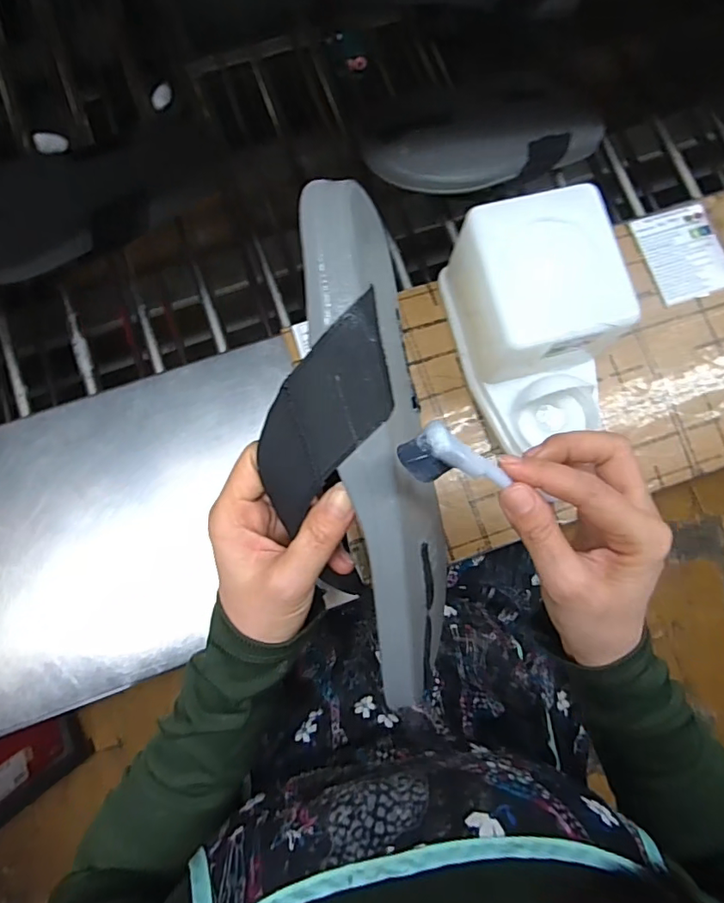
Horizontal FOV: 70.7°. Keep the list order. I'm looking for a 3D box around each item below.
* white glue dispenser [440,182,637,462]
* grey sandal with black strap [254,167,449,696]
[{"bbox_3d":[0.136,-0.092,0.396,0.099,0.107,0.168,-14,81,-3],"label":"white glue dispenser"},{"bbox_3d":[-0.004,0.003,0.278,0.078,0.096,0.254,-8,92,33],"label":"grey sandal with black strap"}]

